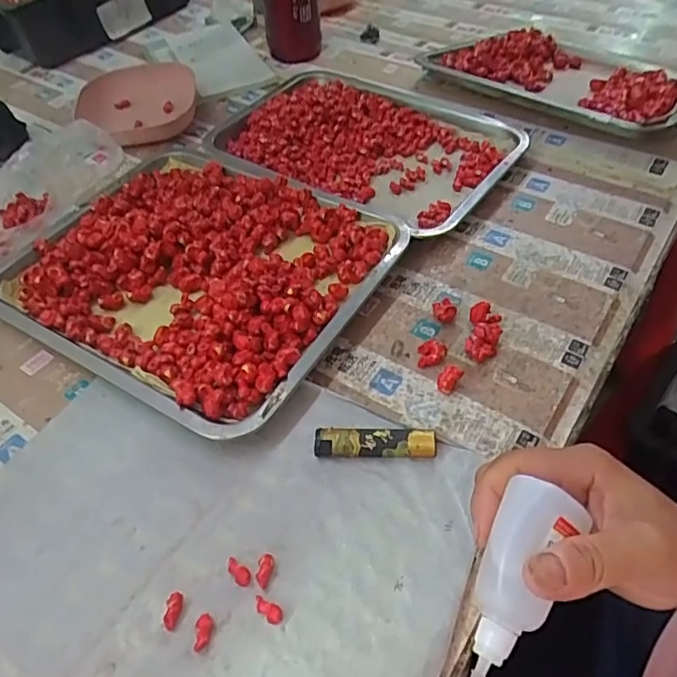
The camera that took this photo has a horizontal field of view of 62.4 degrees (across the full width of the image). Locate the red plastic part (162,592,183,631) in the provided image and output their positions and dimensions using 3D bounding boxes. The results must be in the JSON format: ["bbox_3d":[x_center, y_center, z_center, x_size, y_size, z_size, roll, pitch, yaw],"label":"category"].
[{"bbox_3d":[-0.093,0.153,0.314,0.008,0.007,0.018,8,48,8],"label":"red plastic part"}]

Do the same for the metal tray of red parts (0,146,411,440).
[{"bbox_3d":[-0.131,-0.068,0.498,0.321,0.040,0.260,26,54,22],"label":"metal tray of red parts"}]

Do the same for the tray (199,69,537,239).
[{"bbox_3d":[0.026,-0.225,0.628,0.329,0.039,0.235,29,56,24],"label":"tray"}]

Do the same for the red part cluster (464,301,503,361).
[{"bbox_3d":[0.113,-0.005,0.434,0.025,0.017,0.052,10,50,11],"label":"red part cluster"}]

